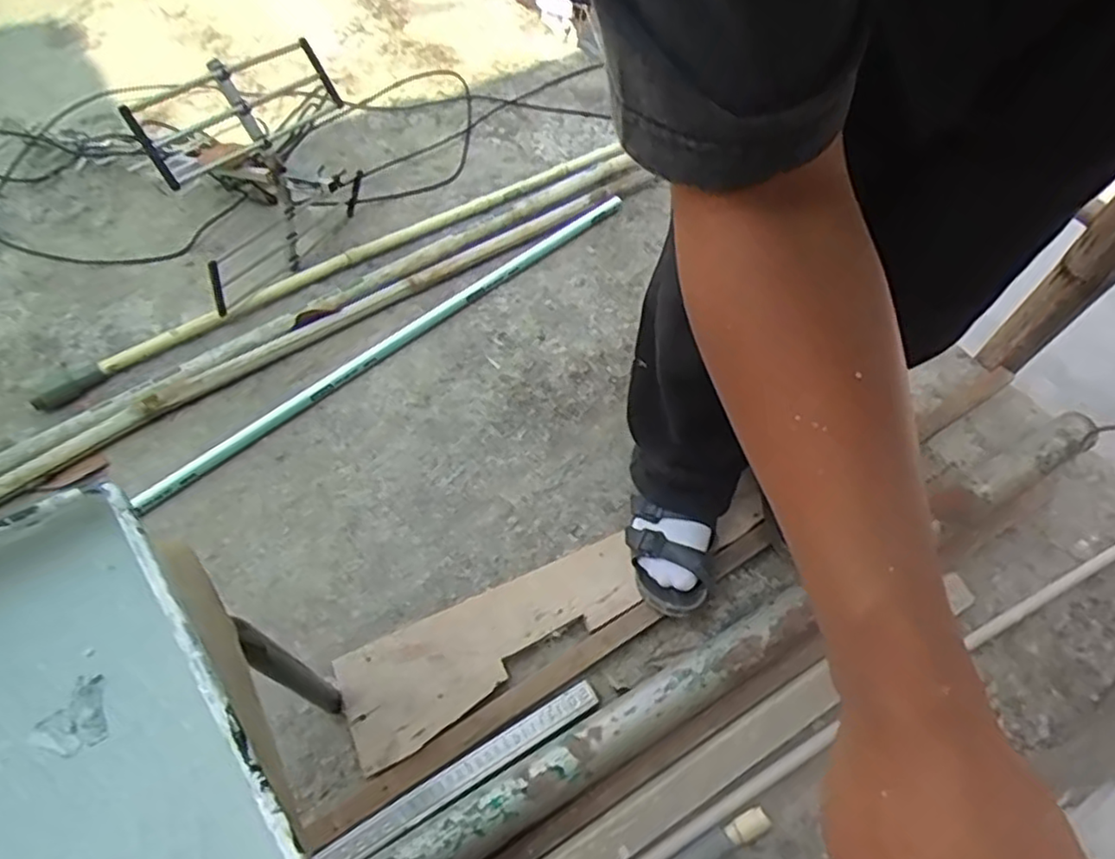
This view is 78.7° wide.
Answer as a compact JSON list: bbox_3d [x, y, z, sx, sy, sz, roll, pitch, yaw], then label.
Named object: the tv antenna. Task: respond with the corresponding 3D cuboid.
[{"bbox_3d":[-0.474,-0.438,1.103,0.319,0.288,0.390,-25,61,-19],"label":"tv antenna"}]

